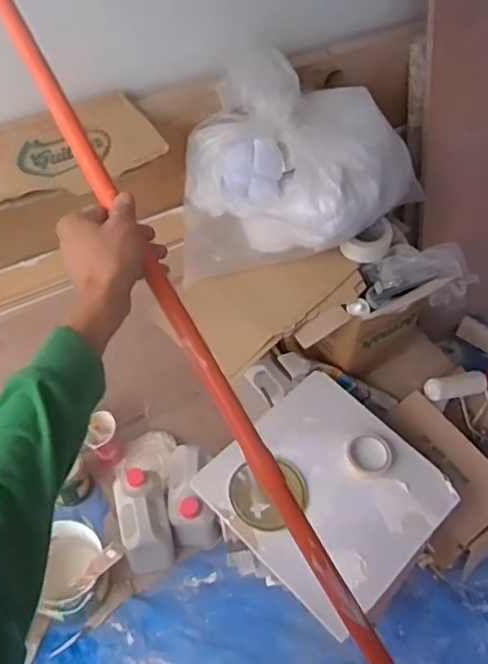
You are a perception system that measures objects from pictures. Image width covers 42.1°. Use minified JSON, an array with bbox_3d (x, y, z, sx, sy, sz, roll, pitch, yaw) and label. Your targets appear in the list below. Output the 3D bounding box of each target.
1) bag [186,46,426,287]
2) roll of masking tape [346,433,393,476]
[{"bbox_3d":[0.145,-0.314,1.338,0.540,0.378,0.290,1,54,-3],"label":"bag"},{"bbox_3d":[0.265,0.257,1.335,0.096,0.017,0.091,2,54,-3],"label":"roll of masking tape"}]

